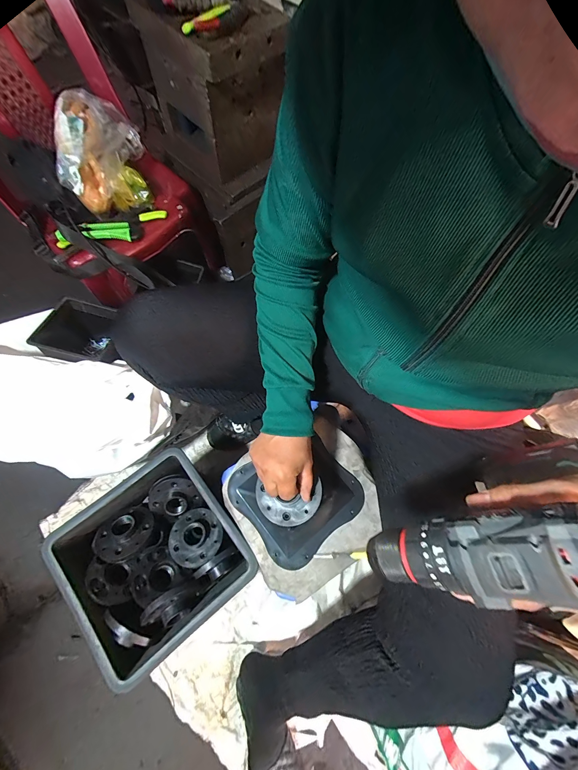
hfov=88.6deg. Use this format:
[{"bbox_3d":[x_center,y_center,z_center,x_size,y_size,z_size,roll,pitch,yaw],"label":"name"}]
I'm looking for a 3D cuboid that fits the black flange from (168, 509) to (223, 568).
[{"bbox_3d":[-0.169,0.274,0.536,0.091,0.029,0.091,0,56,1],"label":"black flange"}]

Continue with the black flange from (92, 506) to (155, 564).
[{"bbox_3d":[-0.294,0.264,0.530,0.097,0.035,0.092,-31,49,-34],"label":"black flange"}]

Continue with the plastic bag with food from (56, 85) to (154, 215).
[{"bbox_3d":[-0.355,-0.434,0.572,0.133,0.132,0.190,-13,71,-7],"label":"plastic bag with food"}]

